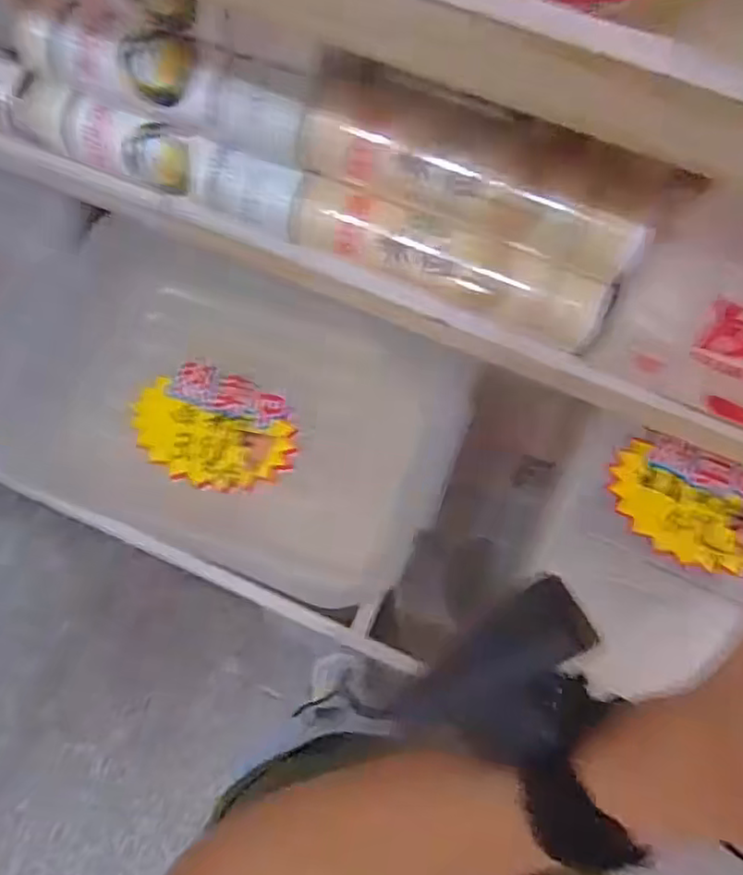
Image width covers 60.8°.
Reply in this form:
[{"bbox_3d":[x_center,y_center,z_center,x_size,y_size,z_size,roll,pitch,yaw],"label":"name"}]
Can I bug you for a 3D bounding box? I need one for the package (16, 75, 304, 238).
[{"bbox_3d":[-0.181,-0.235,0.532,0.268,0.054,0.036,23,76,7],"label":"package"}]

